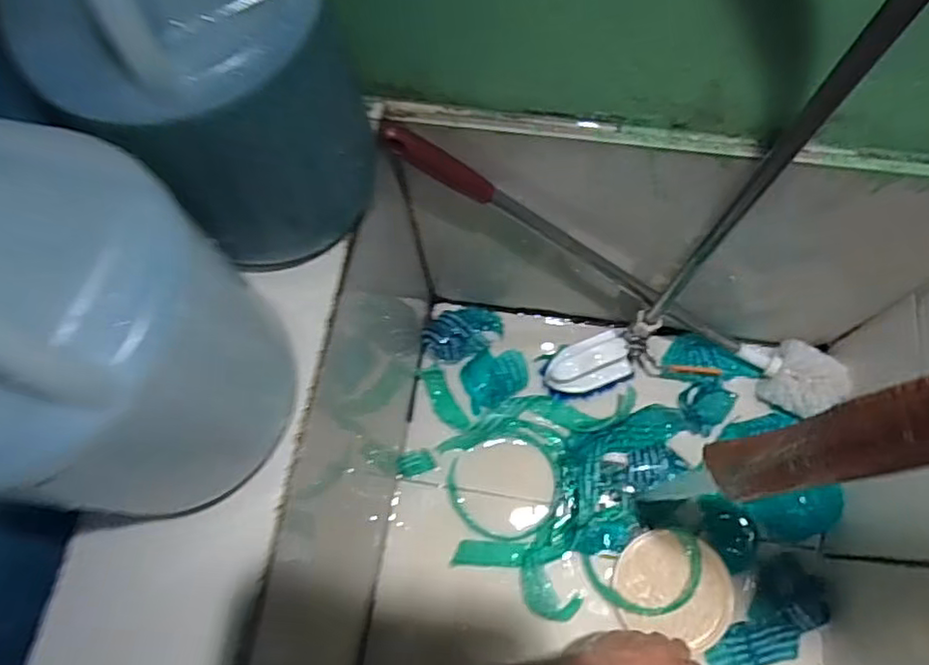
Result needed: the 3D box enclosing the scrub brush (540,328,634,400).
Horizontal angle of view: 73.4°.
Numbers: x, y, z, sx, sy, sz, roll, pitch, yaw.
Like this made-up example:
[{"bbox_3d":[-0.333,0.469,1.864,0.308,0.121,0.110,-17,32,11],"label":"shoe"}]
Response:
[{"bbox_3d":[0.144,0.040,0.740,0.103,0.040,0.064,-16,72,-3],"label":"scrub brush"}]

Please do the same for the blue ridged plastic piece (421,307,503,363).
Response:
[{"bbox_3d":[0.000,0.000,0.755,0.096,0.036,0.056,-24,72,-5],"label":"blue ridged plastic piece"}]

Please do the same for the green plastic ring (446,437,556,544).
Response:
[{"bbox_3d":[0.046,0.178,0.716,0.122,0.010,0.115,-1,72,2],"label":"green plastic ring"}]

